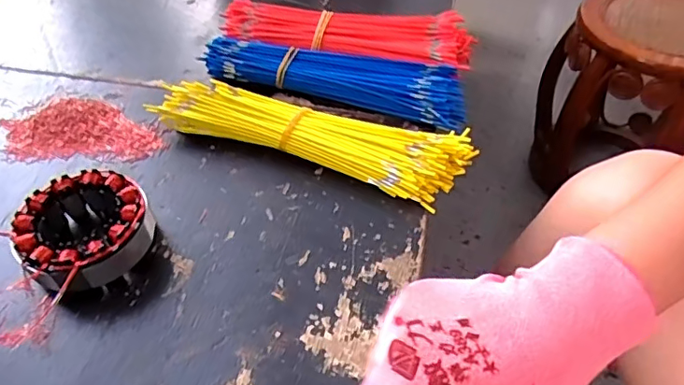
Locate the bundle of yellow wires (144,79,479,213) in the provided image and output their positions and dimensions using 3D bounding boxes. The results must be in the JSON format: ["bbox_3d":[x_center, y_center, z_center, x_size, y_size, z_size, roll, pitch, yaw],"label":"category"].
[{"bbox_3d":[-0.027,-0.052,0.444,0.260,0.034,0.068,15,49,16],"label":"bundle of yellow wires"}]

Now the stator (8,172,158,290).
[{"bbox_3d":[-0.180,0.028,0.372,0.082,0.037,0.084,-1,46,1],"label":"stator"}]

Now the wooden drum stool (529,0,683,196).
[{"bbox_3d":[0.611,-0.172,1.075,0.331,0.390,0.290,-16,48,-15],"label":"wooden drum stool"}]

